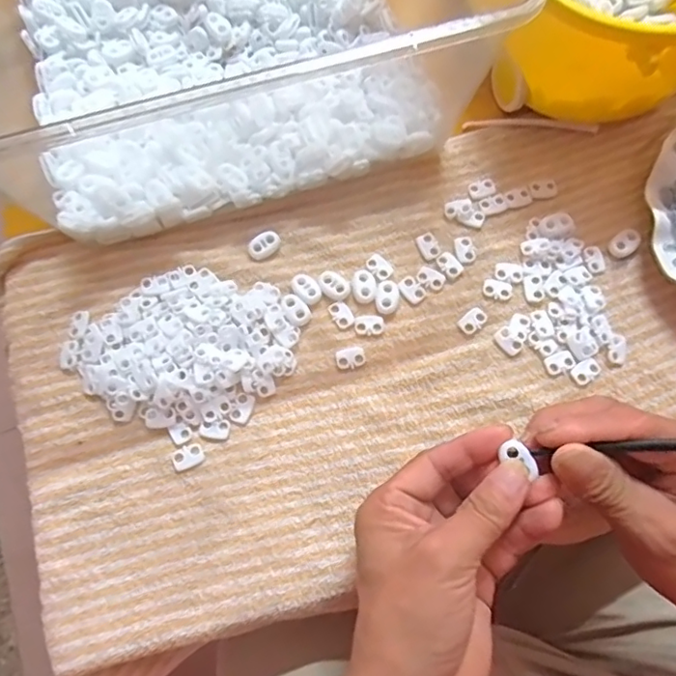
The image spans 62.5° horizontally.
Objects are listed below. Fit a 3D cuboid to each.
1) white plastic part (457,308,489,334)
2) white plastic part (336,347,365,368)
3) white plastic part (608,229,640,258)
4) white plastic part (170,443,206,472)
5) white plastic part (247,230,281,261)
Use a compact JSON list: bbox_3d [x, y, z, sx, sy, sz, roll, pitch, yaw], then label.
[{"bbox_3d":[0.087,-0.012,0.359,0.019,0.004,0.013,-40,77,-11],"label":"white plastic part"},{"bbox_3d":[0.008,0.012,0.352,0.018,0.004,0.014,-16,74,-5],"label":"white plastic part"},{"bbox_3d":[0.191,-0.063,0.371,0.019,0.009,0.015,-40,77,-11],"label":"white plastic part"},{"bbox_3d":[-0.090,0.071,0.335,0.019,0.004,0.013,-29,75,-8],"label":"white plastic part"},{"bbox_3d":[-0.050,-0.063,0.372,0.022,0.006,0.017,-36,76,-10],"label":"white plastic part"}]

